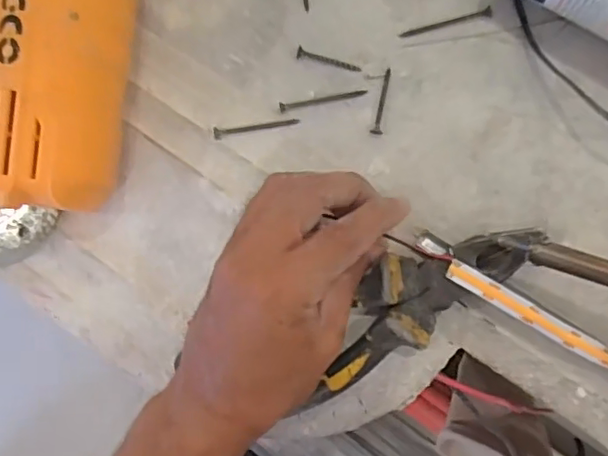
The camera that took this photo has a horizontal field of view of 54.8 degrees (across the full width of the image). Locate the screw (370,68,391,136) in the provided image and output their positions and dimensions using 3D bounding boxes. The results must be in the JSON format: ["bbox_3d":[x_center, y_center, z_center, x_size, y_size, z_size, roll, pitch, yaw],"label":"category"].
[{"bbox_3d":[0.043,-0.068,0.316,0.006,0.004,0.036,14,93,8],"label":"screw"}]

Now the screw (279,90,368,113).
[{"bbox_3d":[0.010,-0.070,0.320,0.047,0.004,0.005,-8,90,8],"label":"screw"}]

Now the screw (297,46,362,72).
[{"bbox_3d":[0.014,-0.091,0.319,0.036,0.004,0.006,17,93,8],"label":"screw"}]

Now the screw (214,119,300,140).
[{"bbox_3d":[-0.027,-0.056,0.325,0.048,0.004,0.006,-8,90,8],"label":"screw"}]

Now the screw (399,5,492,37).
[{"bbox_3d":[0.075,-0.108,0.311,0.048,0.004,0.004,-13,89,8],"label":"screw"}]

